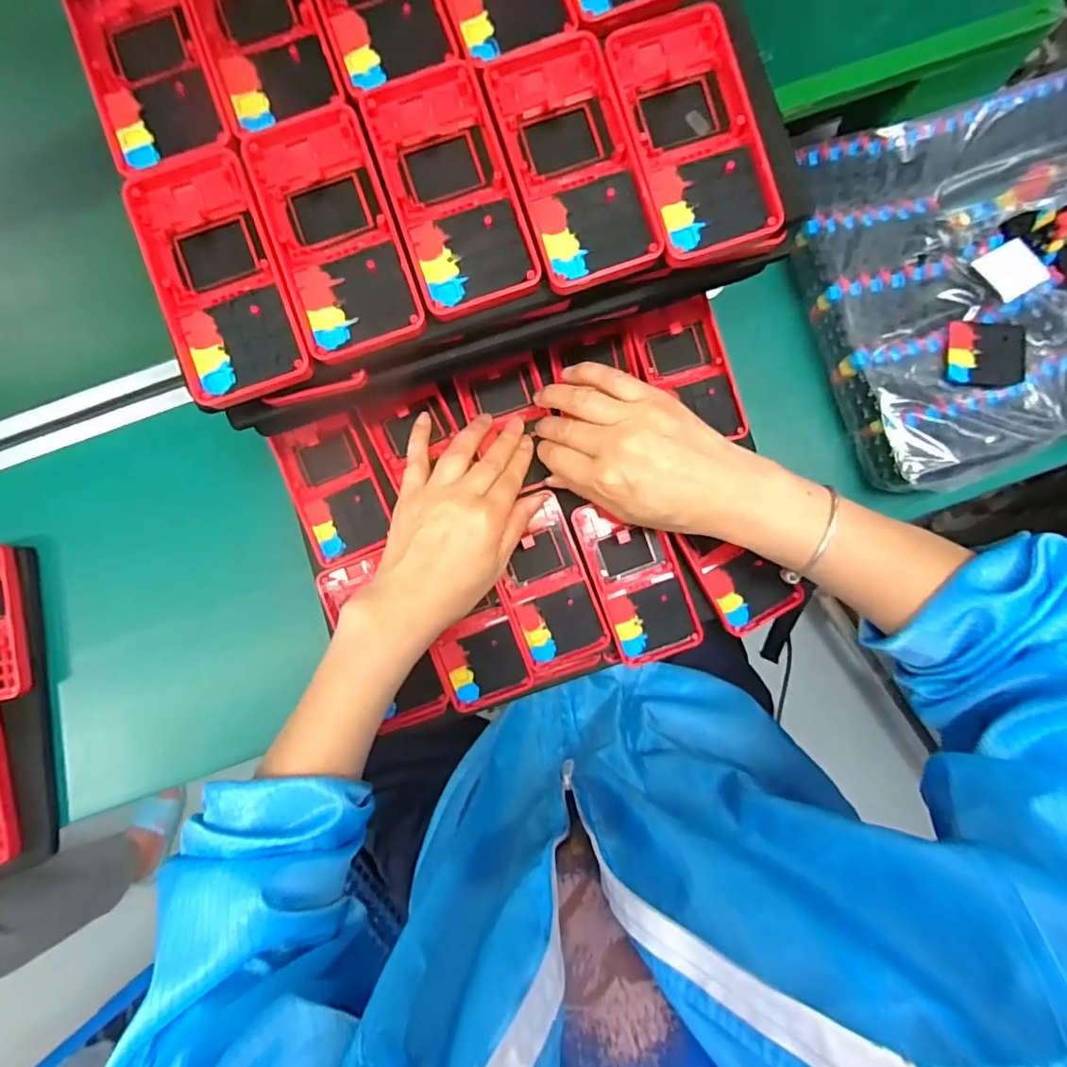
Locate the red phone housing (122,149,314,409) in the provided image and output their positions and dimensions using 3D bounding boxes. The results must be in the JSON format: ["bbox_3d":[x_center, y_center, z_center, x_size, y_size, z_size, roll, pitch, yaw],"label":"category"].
[{"bbox_3d":[-0.164,-0.135,0.286,0.063,0.017,0.130,-20,85,0],"label":"red phone housing"}]

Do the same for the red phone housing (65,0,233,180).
[{"bbox_3d":[-0.205,-0.252,0.291,0.062,0.013,0.133,-20,85,0],"label":"red phone housing"}]

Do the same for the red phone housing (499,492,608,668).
[{"bbox_3d":[0.010,0.039,0.397,0.061,0.015,0.111,-20,85,0],"label":"red phone housing"}]

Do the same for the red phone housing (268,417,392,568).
[{"bbox_3d":[-0.146,-0.035,0.400,0.062,0.009,0.107,-23,85,0],"label":"red phone housing"}]

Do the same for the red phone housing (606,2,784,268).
[{"bbox_3d":[0.082,-0.210,0.287,0.064,0.018,0.123,-16,85,0],"label":"red phone housing"}]

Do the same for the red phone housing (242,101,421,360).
[{"bbox_3d":[-0.105,-0.159,0.290,0.062,0.021,0.128,-19,85,0],"label":"red phone housing"}]

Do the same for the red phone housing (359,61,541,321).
[{"bbox_3d":[-0.043,-0.180,0.287,0.062,0.017,0.125,-18,84,2],"label":"red phone housing"}]

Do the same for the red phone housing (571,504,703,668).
[{"bbox_3d":[0.075,0.032,0.392,0.062,0.018,0.119,-19,85,0],"label":"red phone housing"}]

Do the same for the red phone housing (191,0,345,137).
[{"bbox_3d":[-0.146,-0.273,0.293,0.060,0.016,0.131,-20,85,0],"label":"red phone housing"}]

